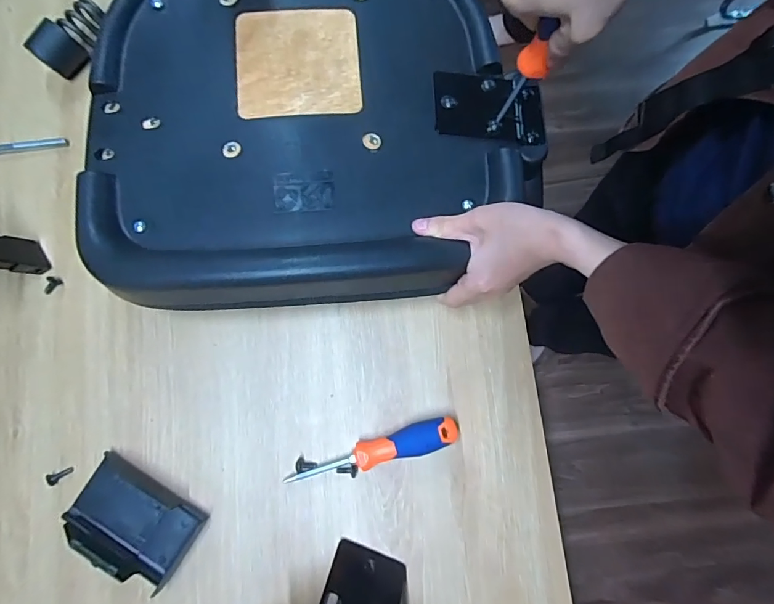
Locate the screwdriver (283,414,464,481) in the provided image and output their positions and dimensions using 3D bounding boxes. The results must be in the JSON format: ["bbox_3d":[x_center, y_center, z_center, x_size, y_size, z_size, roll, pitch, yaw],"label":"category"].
[{"bbox_3d":[-0.014,0.154,0.447,0.179,0.032,0.028,-16,81,-3],"label":"screwdriver"}]

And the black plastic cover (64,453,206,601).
[{"bbox_3d":[-0.255,0.215,0.436,0.125,0.034,0.083,31,82,5],"label":"black plastic cover"}]

